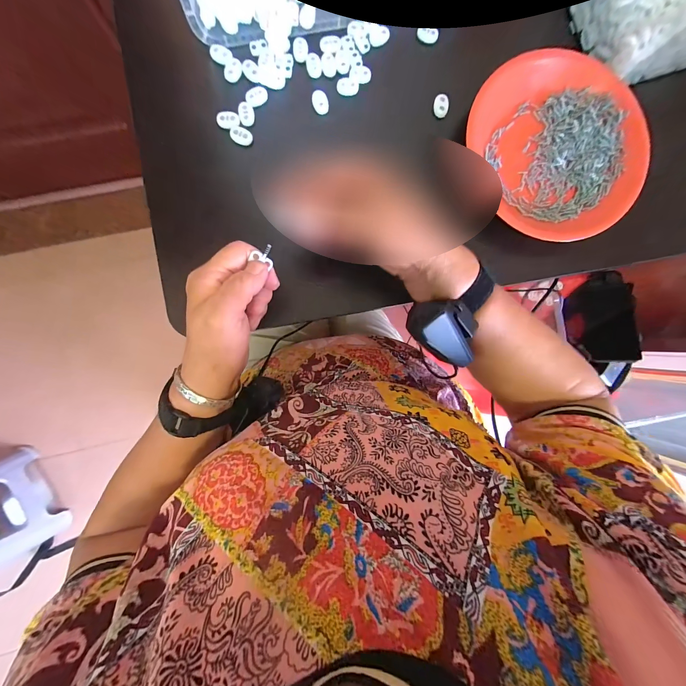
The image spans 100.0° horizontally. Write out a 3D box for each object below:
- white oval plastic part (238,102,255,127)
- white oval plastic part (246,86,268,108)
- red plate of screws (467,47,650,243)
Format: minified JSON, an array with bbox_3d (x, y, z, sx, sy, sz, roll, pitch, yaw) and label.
[{"bbox_3d":[-0.100,-0.236,0.298,0.015,0.006,0.021,-6,90,-5],"label":"white oval plastic part"},{"bbox_3d":[-0.089,-0.255,0.298,0.018,0.005,0.024,44,86,-3],"label":"white oval plastic part"},{"bbox_3d":[0.230,-0.208,0.306,0.166,0.027,0.189,-29,92,-4],"label":"red plate of screws"}]

